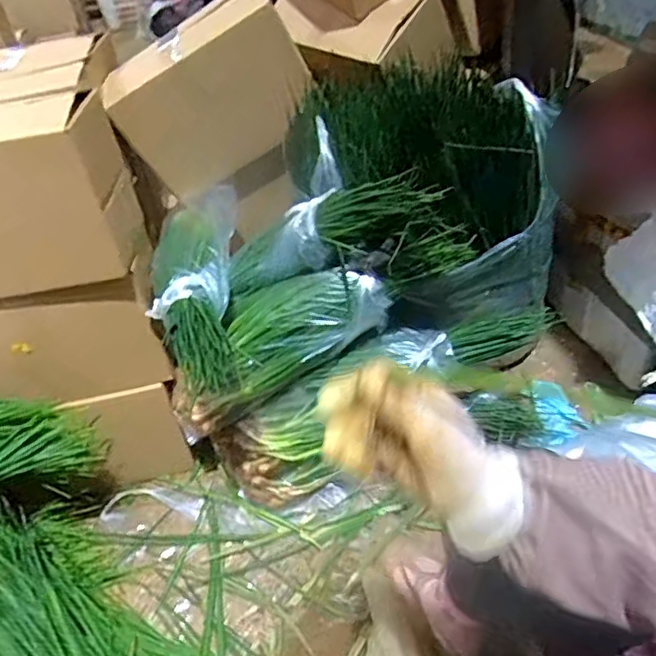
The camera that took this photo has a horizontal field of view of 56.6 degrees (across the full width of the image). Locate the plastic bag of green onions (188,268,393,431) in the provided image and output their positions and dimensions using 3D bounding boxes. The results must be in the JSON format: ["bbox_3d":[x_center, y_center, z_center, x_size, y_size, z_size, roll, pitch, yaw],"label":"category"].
[{"bbox_3d":[-0.088,0.018,1.021,0.393,0.129,0.130,-38,43,11],"label":"plastic bag of green onions"}]

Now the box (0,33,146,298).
[{"bbox_3d":[-0.496,-0.222,0.949,0.340,0.231,0.280,-10,39,-1],"label":"box"}]

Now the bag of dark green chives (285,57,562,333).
[{"bbox_3d":[0.156,-0.239,1.110,0.332,0.352,0.458,-34,45,-27],"label":"bag of dark green chives"}]

